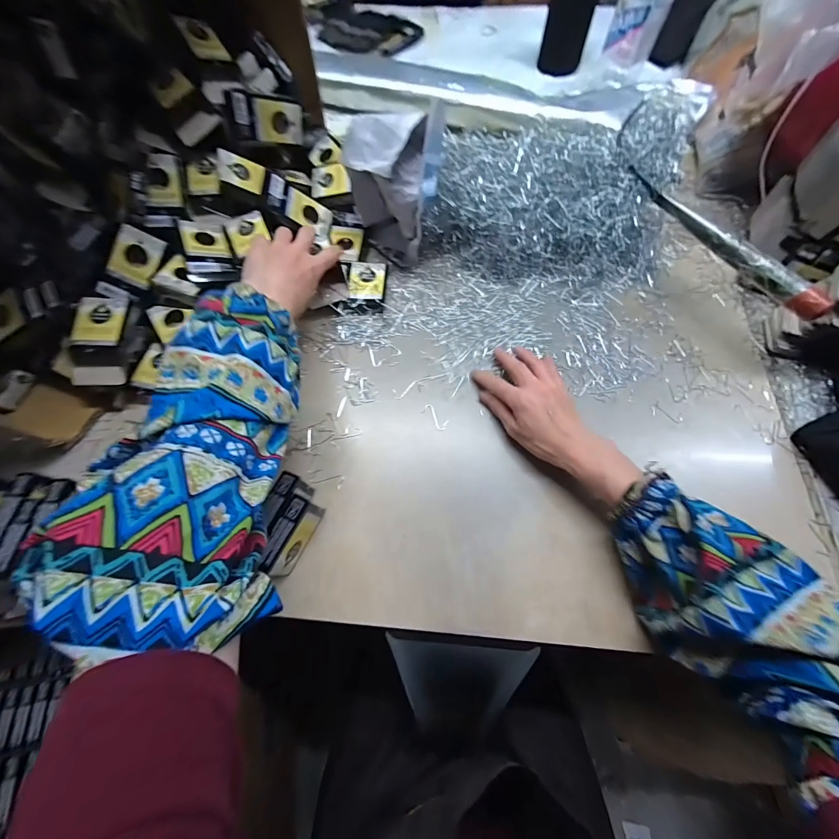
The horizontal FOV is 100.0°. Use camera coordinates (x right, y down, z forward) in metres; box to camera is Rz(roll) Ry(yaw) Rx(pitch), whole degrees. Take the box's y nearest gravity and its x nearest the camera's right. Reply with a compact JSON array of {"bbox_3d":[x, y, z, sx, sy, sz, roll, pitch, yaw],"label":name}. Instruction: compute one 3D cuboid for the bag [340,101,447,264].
[{"bbox_3d":[-0.035,-0.293,0.440,0.113,0.140,0.117,-5,69,-4],"label":"bag"}]

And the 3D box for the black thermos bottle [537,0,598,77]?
[{"bbox_3d":[0.265,-0.732,0.624,0.075,0.177,0.074,-20,70,-9],"label":"black thermos bottle"}]

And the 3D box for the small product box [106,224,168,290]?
[{"bbox_3d":[-0.339,-0.195,0.423,0.045,0.016,0.064,19,92,-31],"label":"small product box"}]

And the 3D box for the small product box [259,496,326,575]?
[{"bbox_3d":[-0.121,0.113,0.341,0.019,0.055,0.071,21,69,6],"label":"small product box"}]

